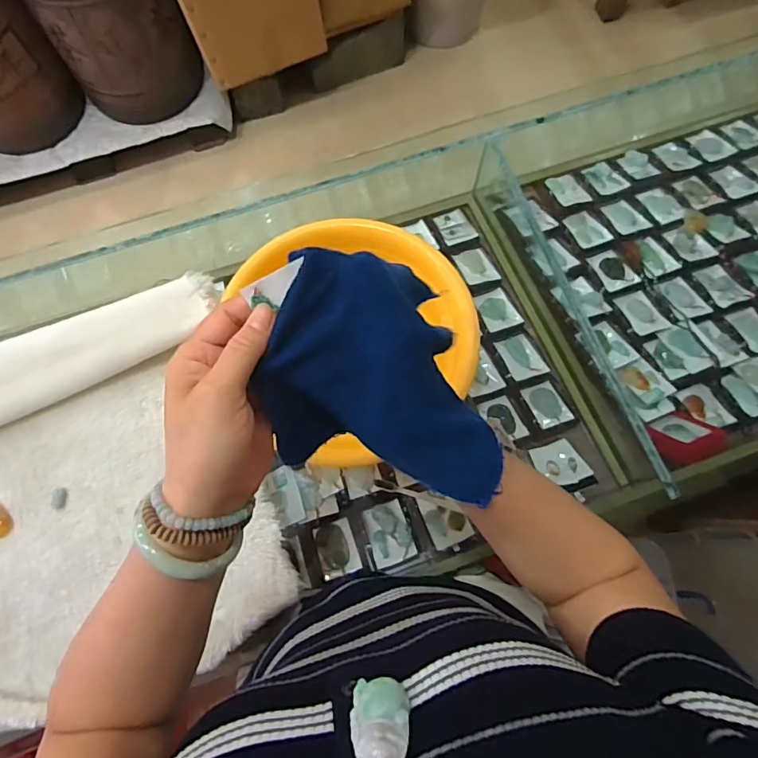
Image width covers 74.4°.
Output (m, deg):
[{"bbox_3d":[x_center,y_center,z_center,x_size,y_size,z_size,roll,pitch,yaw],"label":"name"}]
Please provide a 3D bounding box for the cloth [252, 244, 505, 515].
[{"bbox_3d":[0.011,-0.001,0.316,0.160,0.043,0.130,12,102,-11],"label":"cloth"}]

